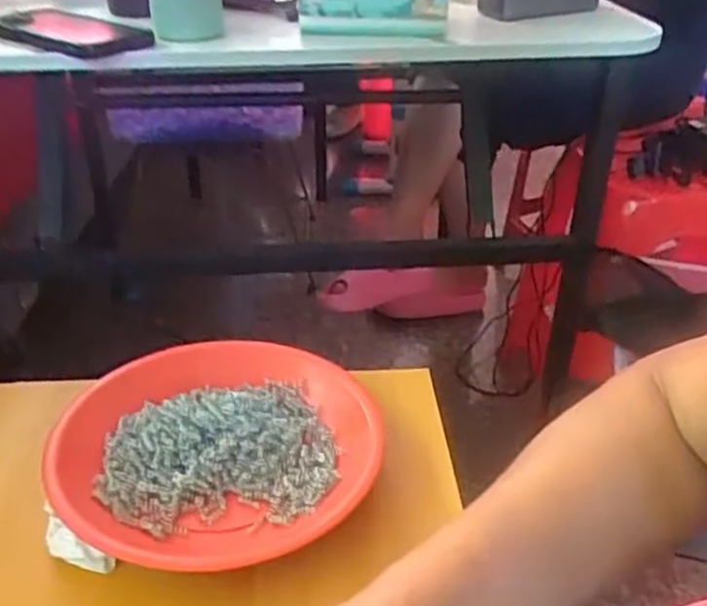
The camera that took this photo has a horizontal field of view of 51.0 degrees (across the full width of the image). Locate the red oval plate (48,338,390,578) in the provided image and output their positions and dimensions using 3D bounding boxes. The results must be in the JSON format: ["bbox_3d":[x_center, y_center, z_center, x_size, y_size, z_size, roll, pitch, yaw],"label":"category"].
[{"bbox_3d":[-0.082,0.088,0.461,0.193,0.029,0.182,-12,34,-19],"label":"red oval plate"}]

